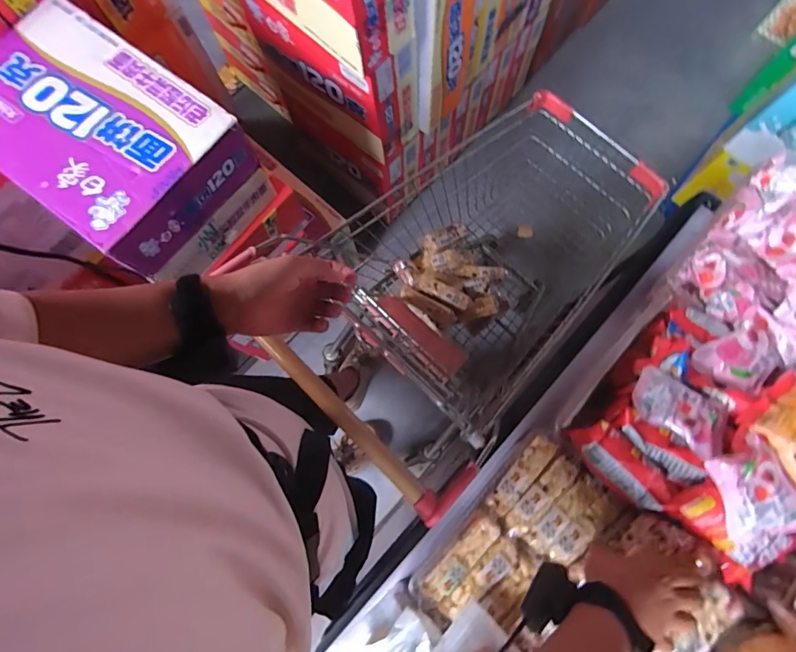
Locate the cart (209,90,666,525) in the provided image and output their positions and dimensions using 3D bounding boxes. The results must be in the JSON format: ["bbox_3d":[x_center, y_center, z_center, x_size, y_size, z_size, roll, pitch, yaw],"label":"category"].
[{"bbox_3d":[0.148,-0.094,1.088,0.457,0.938,0.795,38,81,10],"label":"cart"}]

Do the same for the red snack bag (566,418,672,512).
[{"bbox_3d":[0.286,0.181,0.575,0.057,0.071,0.122,-36,78,-6],"label":"red snack bag"}]

